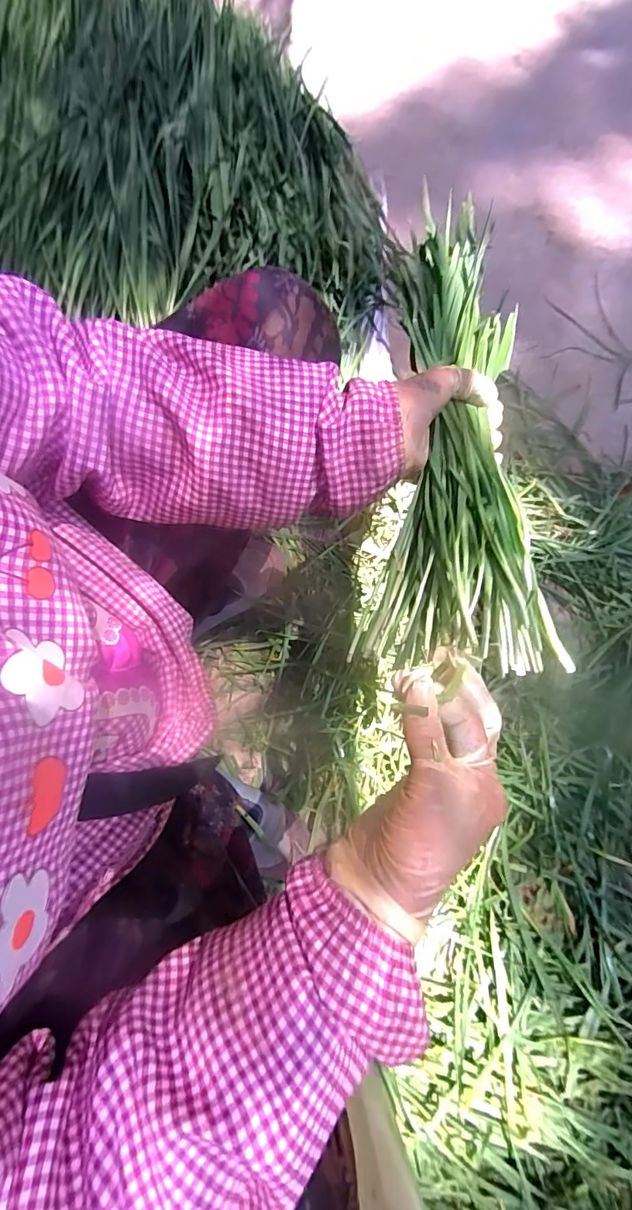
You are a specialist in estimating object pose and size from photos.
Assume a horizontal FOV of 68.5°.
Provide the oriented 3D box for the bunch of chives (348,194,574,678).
[{"bbox_3d":[0.120,-0.145,0.360,0.129,0.082,0.383,7,75,0],"label":"bunch of chives"}]

